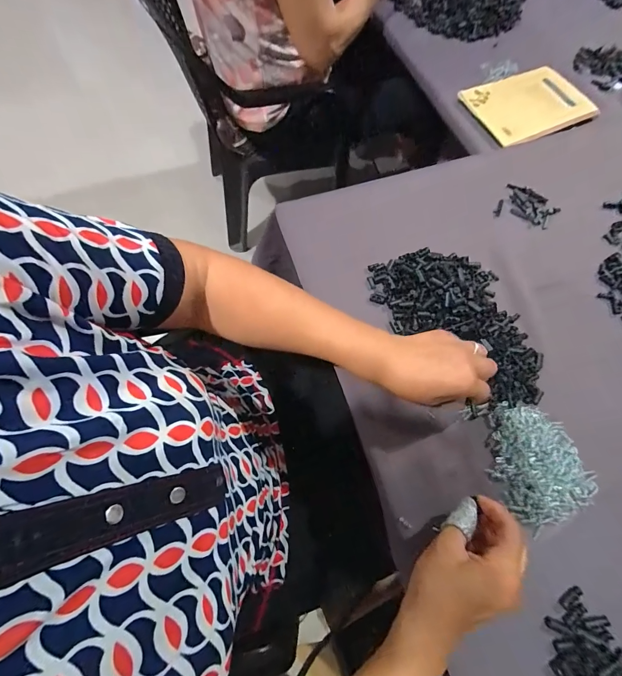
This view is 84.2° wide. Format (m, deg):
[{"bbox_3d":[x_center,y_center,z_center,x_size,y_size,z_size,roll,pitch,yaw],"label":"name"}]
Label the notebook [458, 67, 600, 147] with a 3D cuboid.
[{"bbox_3d":[0.389,-0.415,0.606,0.198,0.017,0.147,-22,70,-11],"label":"notebook"}]

